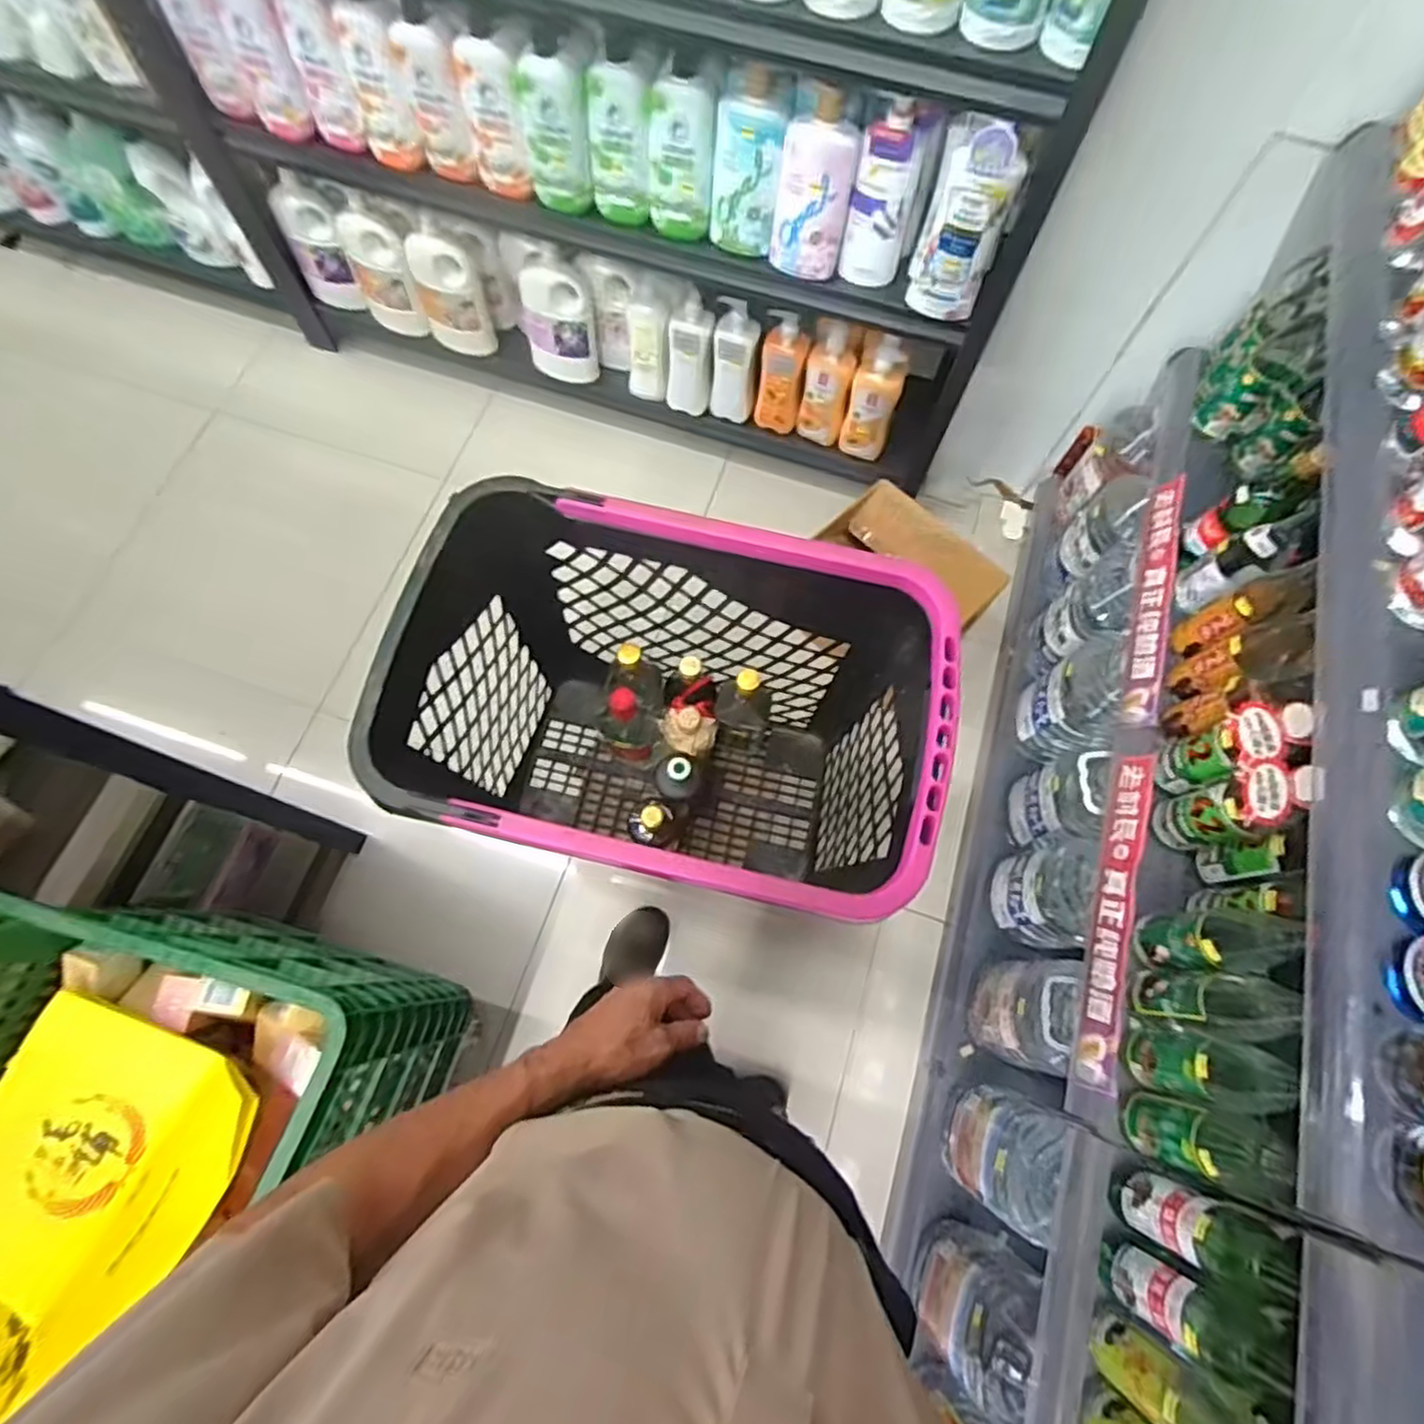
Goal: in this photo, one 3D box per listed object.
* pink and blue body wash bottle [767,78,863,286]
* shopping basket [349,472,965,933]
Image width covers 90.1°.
[{"bbox_3d":[0.157,-0.796,1.104,0.114,0.229,0.071,11,70,2],"label":"pink and blue body wash bottle"},{"bbox_3d":[-0.045,0.033,0.933,0.555,0.475,0.407,16,70,4],"label":"shopping basket"}]

